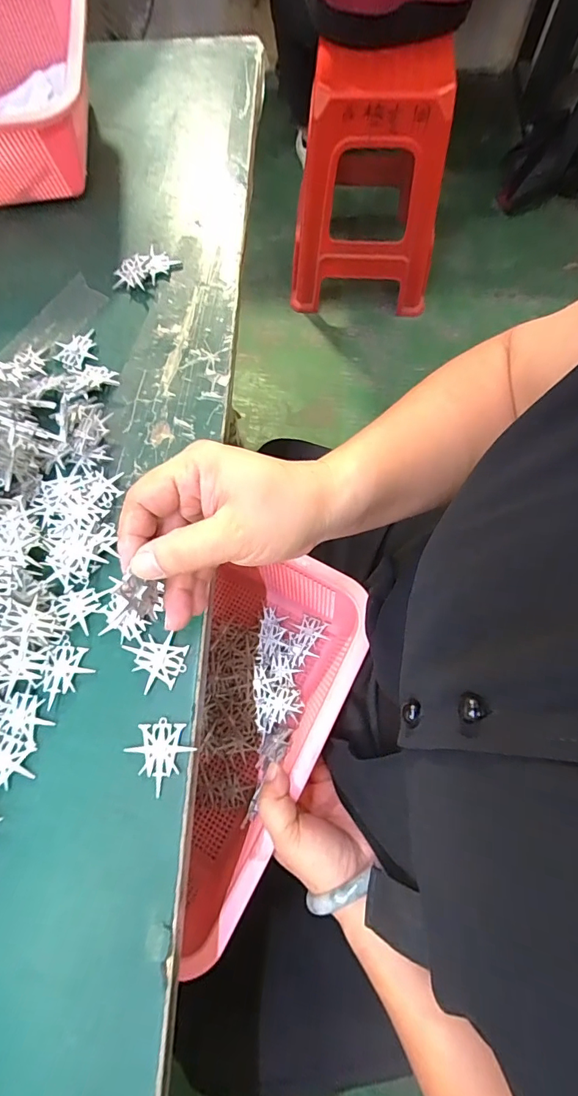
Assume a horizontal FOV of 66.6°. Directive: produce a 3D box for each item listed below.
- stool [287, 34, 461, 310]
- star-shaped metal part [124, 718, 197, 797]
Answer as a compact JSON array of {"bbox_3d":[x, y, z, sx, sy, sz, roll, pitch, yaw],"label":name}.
[{"bbox_3d":[0.217,-0.950,1.155,0.373,0.499,0.373,5,72,1],"label":"stool"},{"bbox_3d":[-0.078,0.122,0.267,0.034,0.004,0.035,40,75,14],"label":"star-shaped metal part"}]

